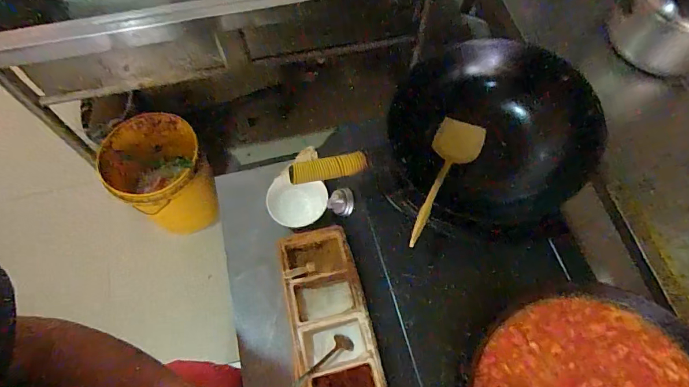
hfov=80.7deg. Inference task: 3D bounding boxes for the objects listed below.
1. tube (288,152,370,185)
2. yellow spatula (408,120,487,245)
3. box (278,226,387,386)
[{"bbox_3d":[-0.023,-0.039,0.618,0.118,0.026,0.030,-13,65,-8],"label":"tube"},{"bbox_3d":[0.156,-0.026,0.649,0.082,0.042,0.268,25,52,10],"label":"yellow spatula"},{"bbox_3d":[-0.026,0.218,0.684,0.134,0.061,0.312,-10,64,-6],"label":"box"}]

